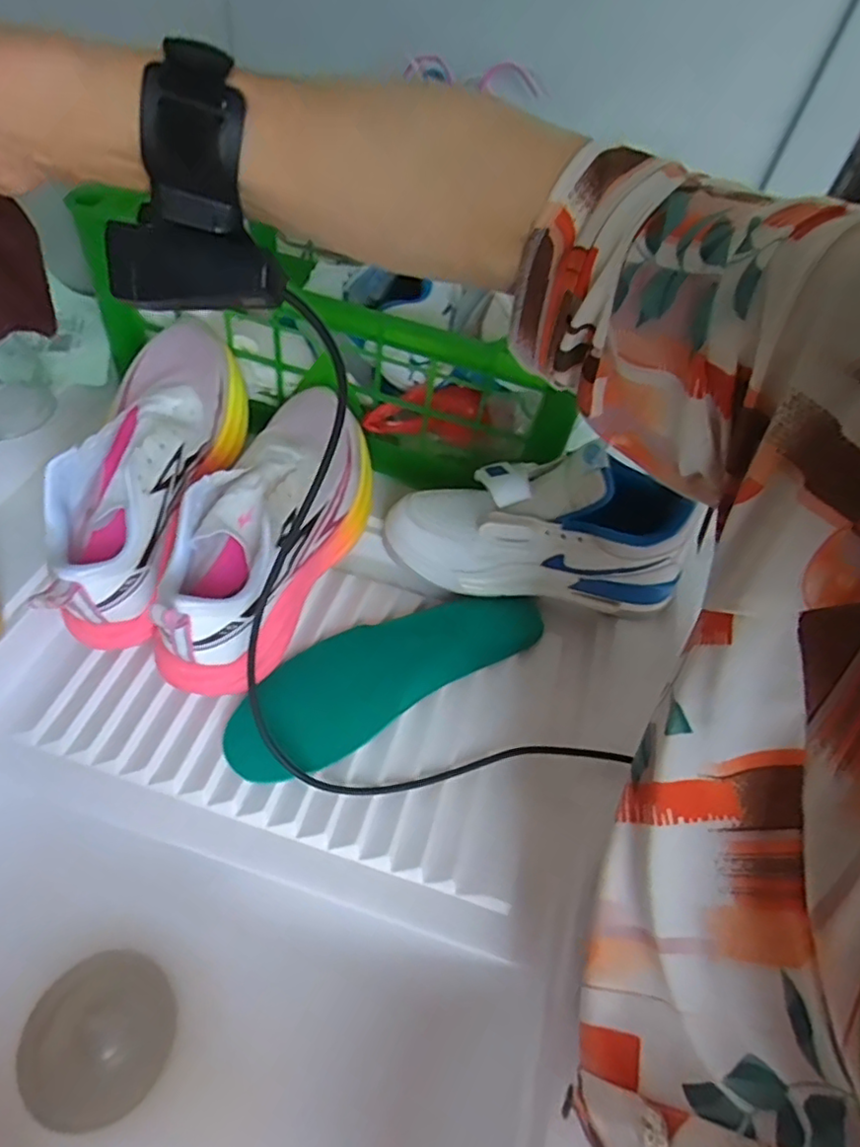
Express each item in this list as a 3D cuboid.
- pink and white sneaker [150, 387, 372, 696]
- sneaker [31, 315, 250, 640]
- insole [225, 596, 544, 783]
[{"bbox_3d":[-0.120,-0.032,0.489,0.096,0.101,0.257,24,57,11],"label":"pink and white sneaker"},{"bbox_3d":[-0.211,-0.068,0.492,0.099,0.097,0.262,9,56,1],"label":"sneaker"},{"bbox_3d":[-0.030,0.072,0.498,0.248,0.023,0.080,-26,62,-20],"label":"insole"}]

